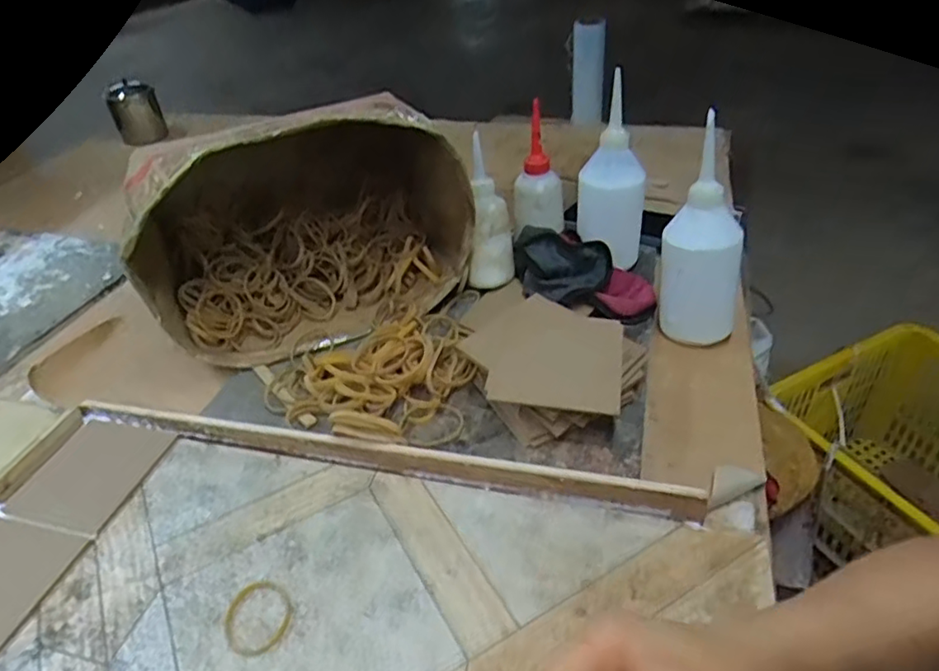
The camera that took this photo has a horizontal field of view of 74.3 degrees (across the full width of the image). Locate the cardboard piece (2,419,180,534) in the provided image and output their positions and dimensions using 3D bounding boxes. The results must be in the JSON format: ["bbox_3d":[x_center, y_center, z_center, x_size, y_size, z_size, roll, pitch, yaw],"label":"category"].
[{"bbox_3d":[-0.319,0.117,0.528,0.092,0.010,0.099,12,45,10],"label":"cardboard piece"}]

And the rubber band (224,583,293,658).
[{"bbox_3d":[-0.142,0.187,0.415,0.044,0.004,0.050,-30,45,-29],"label":"rubber band"}]

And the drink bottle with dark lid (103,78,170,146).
[{"bbox_3d":[-0.636,-0.423,1.185,0.088,0.111,0.082,-23,42,-22],"label":"drink bottle with dark lid"}]

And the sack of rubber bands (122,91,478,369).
[{"bbox_3d":[-0.169,-0.131,0.655,0.309,0.213,0.248,-12,39,-10],"label":"sack of rubber bands"}]

